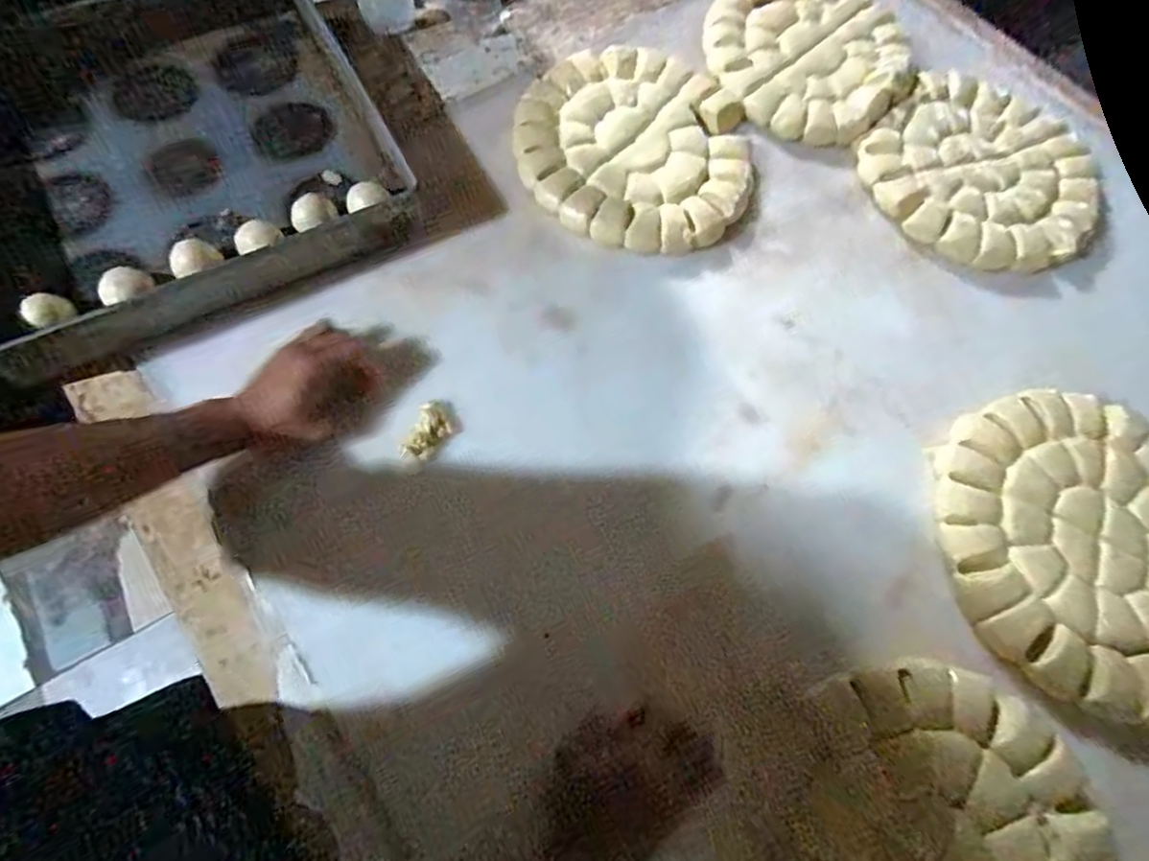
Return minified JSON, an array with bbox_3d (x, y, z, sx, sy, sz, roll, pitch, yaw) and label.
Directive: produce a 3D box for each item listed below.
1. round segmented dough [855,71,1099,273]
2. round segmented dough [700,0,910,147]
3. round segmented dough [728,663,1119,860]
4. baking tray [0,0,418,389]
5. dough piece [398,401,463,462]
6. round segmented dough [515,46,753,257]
[{"bbox_3d":[0.482,-0.307,0.694,0.251,0.020,0.271,1,68,-2],"label":"round segmented dough"},{"bbox_3d":[0.293,-0.485,0.744,0.242,0.030,0.310,13,68,3],"label":"round segmented dough"},{"bbox_3d":[0.264,0.322,0.424,0.272,0.015,0.272,1,68,-2],"label":"round segmented dough"},{"bbox_3d":[-0.429,-0.304,0.631,0.417,0.053,0.424,-27,72,-12],"label":"baking tray"},{"bbox_3d":[-0.135,0.001,0.550,0.039,0.015,0.060,42,73,13],"label":"dough piece"},{"bbox_3d":[0.070,-0.338,0.689,0.262,0.021,0.287,1,68,-2],"label":"round segmented dough"}]

